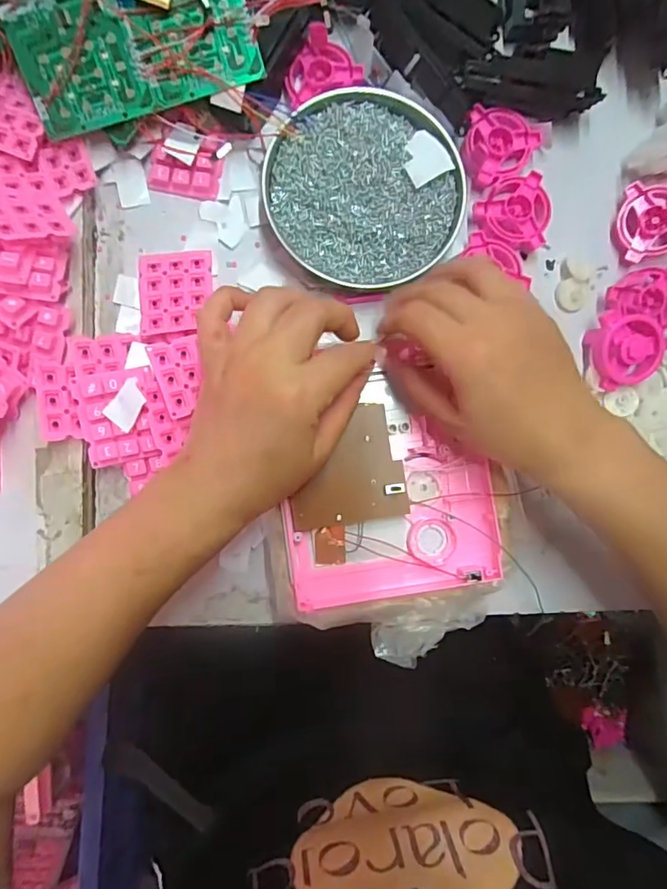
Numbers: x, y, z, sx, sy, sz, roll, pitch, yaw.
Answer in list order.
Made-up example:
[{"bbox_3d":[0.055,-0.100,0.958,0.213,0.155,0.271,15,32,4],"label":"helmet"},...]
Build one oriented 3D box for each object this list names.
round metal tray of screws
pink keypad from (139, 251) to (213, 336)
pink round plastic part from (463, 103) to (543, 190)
[{"bbox_3d":[0.023,-0.177,0.349,0.132,0.014,0.127,0,89,-3],"label":"round metal tray of screws"},{"bbox_3d":[-0.109,-0.107,0.346,0.049,0.005,0.060,-5,77,0],"label":"pink keypad"},{"bbox_3d":[0.114,-0.216,0.360,0.052,0.017,0.053,0,89,-3],"label":"pink round plastic part"}]

